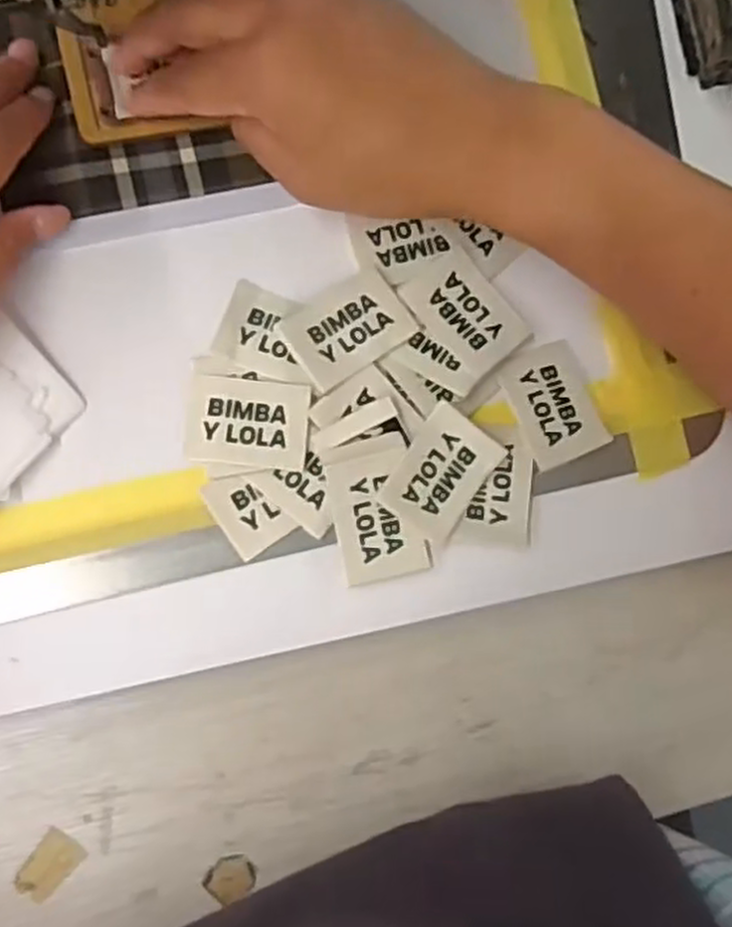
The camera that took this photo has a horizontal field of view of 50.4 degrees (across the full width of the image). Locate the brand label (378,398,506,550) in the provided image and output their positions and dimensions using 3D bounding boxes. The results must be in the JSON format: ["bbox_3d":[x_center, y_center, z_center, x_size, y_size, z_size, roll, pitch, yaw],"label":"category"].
[{"bbox_3d":[0.032,0.004,0.311,0.036,0.005,0.048,36,83,-13],"label":"brand label"}]

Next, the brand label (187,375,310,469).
[{"bbox_3d":[-0.046,-0.016,0.305,0.046,0.004,0.033,5,88,-10],"label":"brand label"}]

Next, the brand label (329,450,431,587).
[{"bbox_3d":[0.005,0.022,0.307,0.032,0.004,0.049,-11,97,-6],"label":"brand label"}]

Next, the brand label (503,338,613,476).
[{"bbox_3d":[0.080,-0.025,0.322,0.036,0.005,0.045,-21,92,-10],"label":"brand label"}]

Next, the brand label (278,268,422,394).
[{"bbox_3d":[-0.007,-0.055,0.315,0.049,0.004,0.033,-34,84,-11],"label":"brand label"}]

